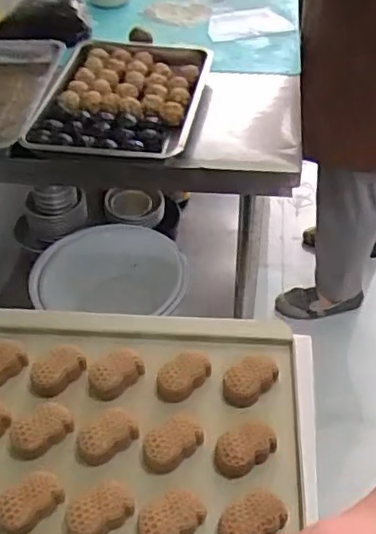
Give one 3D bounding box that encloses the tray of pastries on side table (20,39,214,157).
[{"bbox_3d":[-0.121,-0.323,1.177,0.284,0.061,0.359,7,46,10],"label":"tray of pastries on side table"}]

